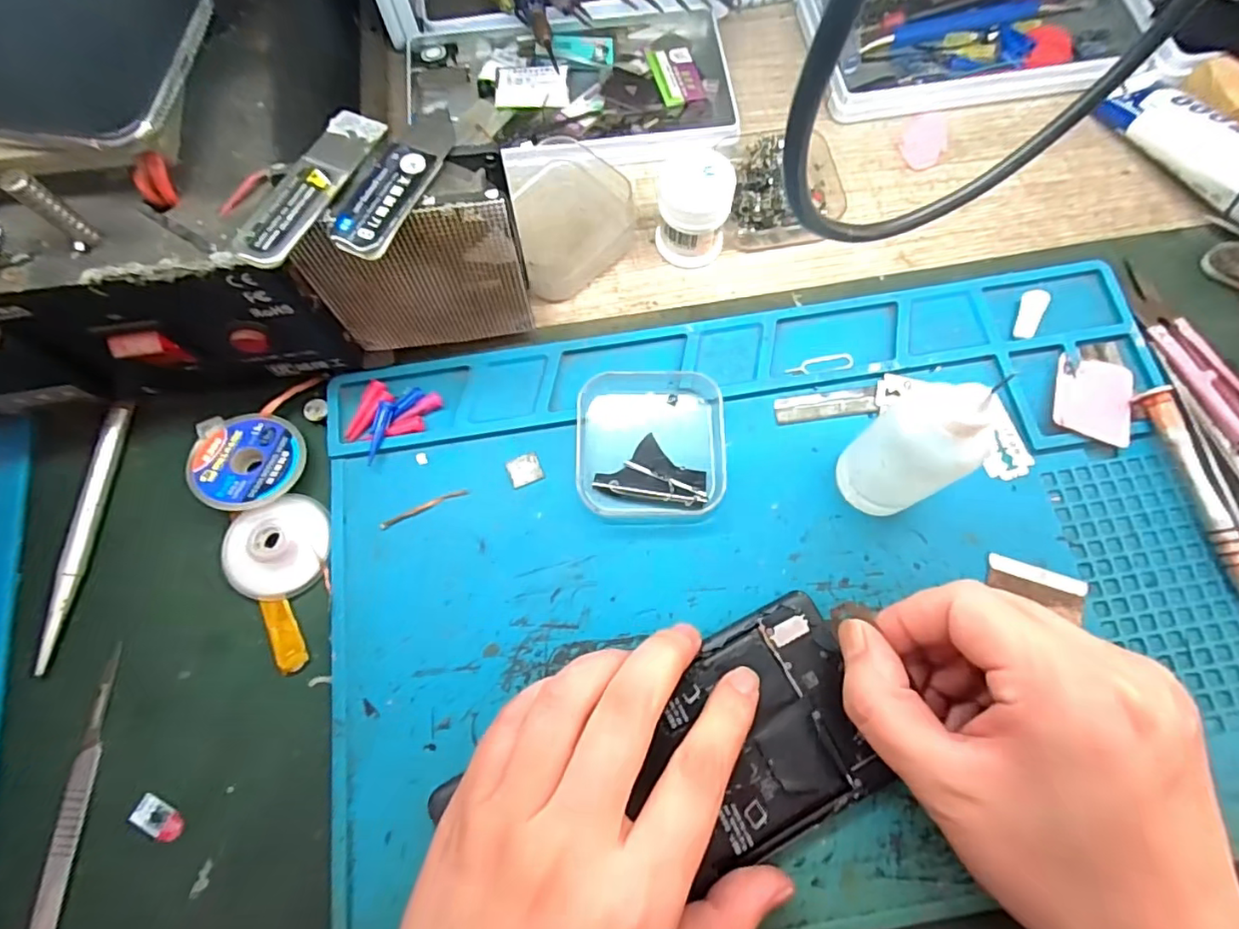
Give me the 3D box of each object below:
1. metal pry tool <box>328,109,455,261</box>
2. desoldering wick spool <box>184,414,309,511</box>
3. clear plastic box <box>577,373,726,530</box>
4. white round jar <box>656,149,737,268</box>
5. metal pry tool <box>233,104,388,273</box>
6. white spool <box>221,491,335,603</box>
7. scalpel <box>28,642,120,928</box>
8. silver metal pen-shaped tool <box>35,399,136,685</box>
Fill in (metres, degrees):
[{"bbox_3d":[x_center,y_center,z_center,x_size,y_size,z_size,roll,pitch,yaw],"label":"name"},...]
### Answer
[{"bbox_3d":[-0.076,-0.096,0.190,0.021,0.006,0.062,21,75,8],"label":"metal pry tool"},{"bbox_3d":[-0.163,-0.001,0.248,0.046,0.008,0.046,4,64,-7],"label":"desoldering wick spool"},{"bbox_3d":[0.014,-0.009,0.248,0.064,0.016,0.066,0,73,1],"label":"clear plastic box"},{"bbox_3d":[0.036,-0.122,0.272,0.034,0.044,0.030,13,74,5],"label":"white round jar"},{"bbox_3d":[-0.103,-0.093,0.188,0.018,0.004,0.070,23,70,-2],"label":"metal pry tool"},{"bbox_3d":[-0.144,0.036,0.237,0.042,0.009,0.037,-25,74,-6],"label":"white spool"},{"bbox_3d":[-0.207,0.140,0.210,0.011,0.006,0.130,-2,73,1],"label":"scalpel"},{"bbox_3d":[-0.231,0.028,0.242,0.010,0.007,0.113,3,73,2],"label":"silver metal pen-shaped tool"}]

